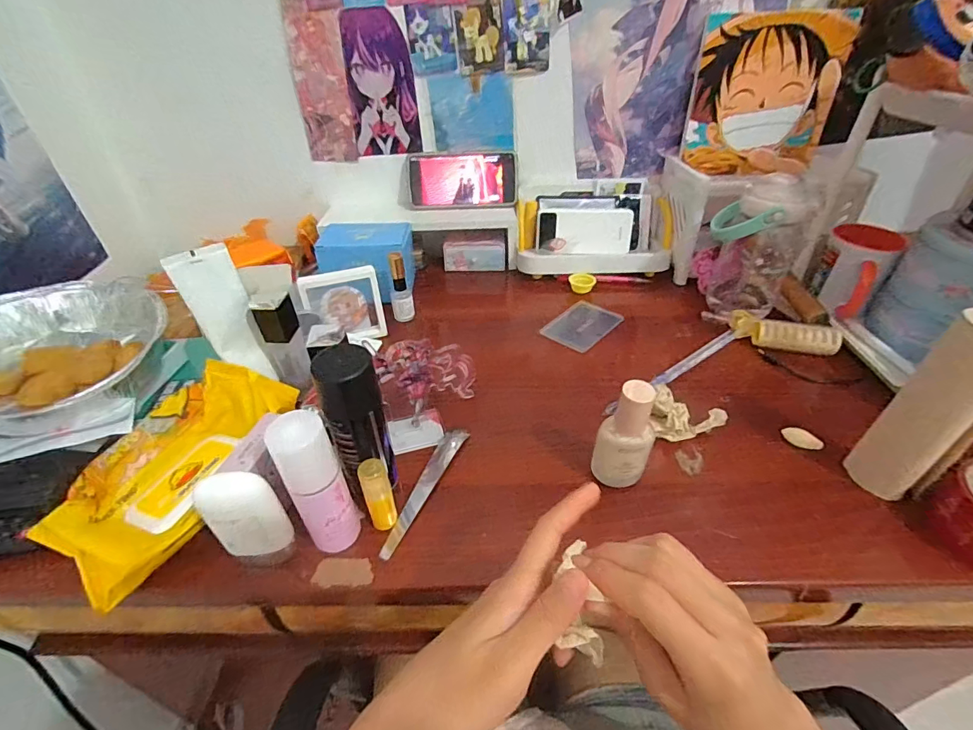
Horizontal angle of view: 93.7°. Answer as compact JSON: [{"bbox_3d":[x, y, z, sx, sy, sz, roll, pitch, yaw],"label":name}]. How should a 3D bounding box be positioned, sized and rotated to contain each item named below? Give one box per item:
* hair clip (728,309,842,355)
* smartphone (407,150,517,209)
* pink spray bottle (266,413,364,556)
[{"bbox_3d":[0.355,-0.042,0.546,0.113,0.028,0.035,20,44,24],"label":"hair clip"},{"bbox_3d":[-0.036,-0.285,0.706,0.165,0.081,0.007,-1,16,2],"label":"smartphone"},{"bbox_3d":[-0.124,0.087,0.333,0.036,0.122,0.034,-25,45,-27],"label":"pink spray bottle"}]

